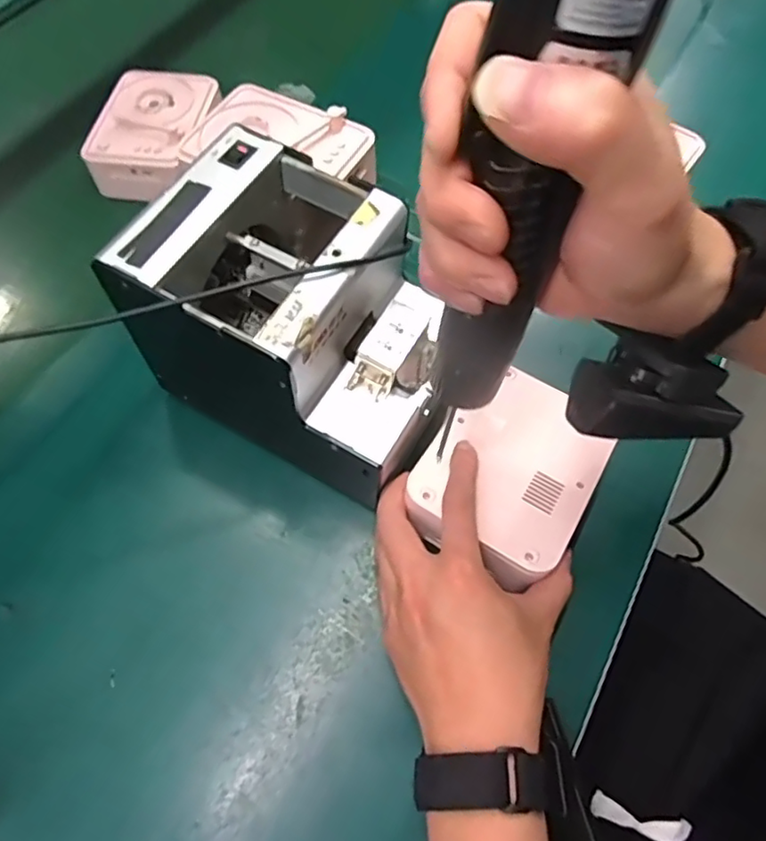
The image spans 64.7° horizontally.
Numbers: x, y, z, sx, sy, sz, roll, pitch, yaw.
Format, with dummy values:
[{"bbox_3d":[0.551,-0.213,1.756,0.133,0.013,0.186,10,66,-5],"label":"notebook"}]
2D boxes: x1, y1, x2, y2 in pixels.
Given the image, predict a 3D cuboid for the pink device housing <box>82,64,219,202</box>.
[{"bbox_3d":[-0.211,-0.266,0.556,0.093,0.041,0.130,8,62,5],"label":"pink device housing"}]

